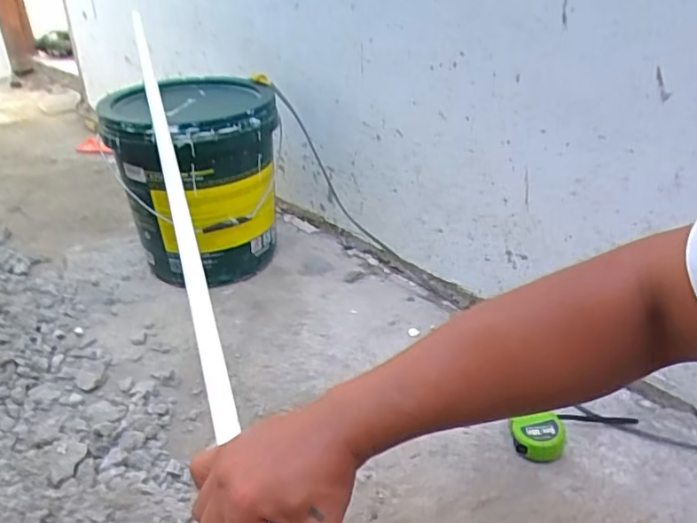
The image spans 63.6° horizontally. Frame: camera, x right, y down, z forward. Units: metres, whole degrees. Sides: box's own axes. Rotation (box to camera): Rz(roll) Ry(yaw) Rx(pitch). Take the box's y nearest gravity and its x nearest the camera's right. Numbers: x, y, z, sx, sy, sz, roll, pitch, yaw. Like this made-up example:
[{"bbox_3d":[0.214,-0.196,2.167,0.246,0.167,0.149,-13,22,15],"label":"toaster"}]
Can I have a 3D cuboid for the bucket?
[{"bbox_3d":[-0.281,-0.152,1.092,0.293,0.329,0.293,-6,31,-8],"label":"bucket"}]

